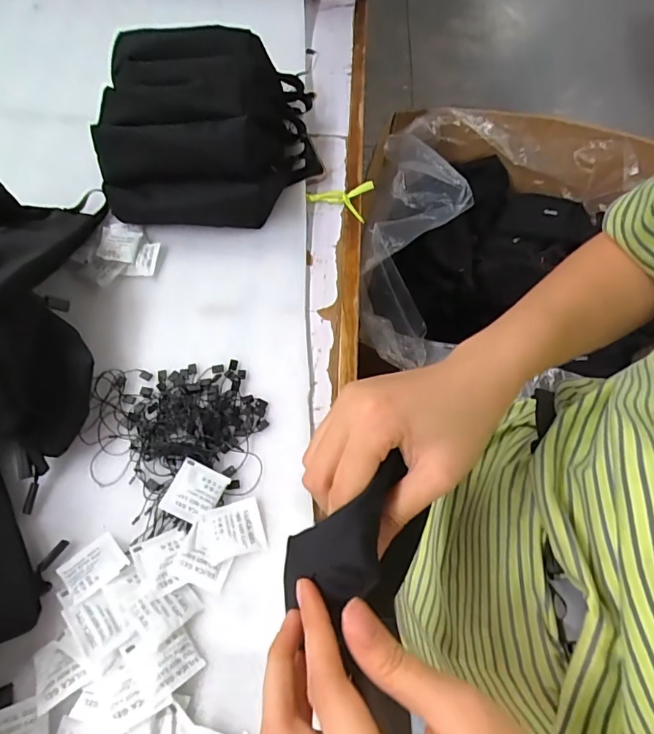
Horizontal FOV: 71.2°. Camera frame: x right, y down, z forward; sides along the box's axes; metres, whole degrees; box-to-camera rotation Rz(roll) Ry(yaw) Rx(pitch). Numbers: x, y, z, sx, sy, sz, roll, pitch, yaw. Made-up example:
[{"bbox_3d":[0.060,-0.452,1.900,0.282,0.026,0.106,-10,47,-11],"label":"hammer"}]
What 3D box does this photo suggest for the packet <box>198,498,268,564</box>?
[{"bbox_3d":[-0.074,0.124,0.346,0.048,0.008,0.038,-15,64,-10],"label":"packet"}]

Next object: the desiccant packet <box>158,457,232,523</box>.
[{"bbox_3d":[-0.102,0.097,0.354,0.040,0.004,0.041,23,72,6],"label":"desiccant packet"}]

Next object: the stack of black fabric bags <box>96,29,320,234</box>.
[{"bbox_3d":[-0.123,-0.255,0.484,0.219,0.101,0.207,-3,63,-2],"label":"stack of black fabric bags"}]

